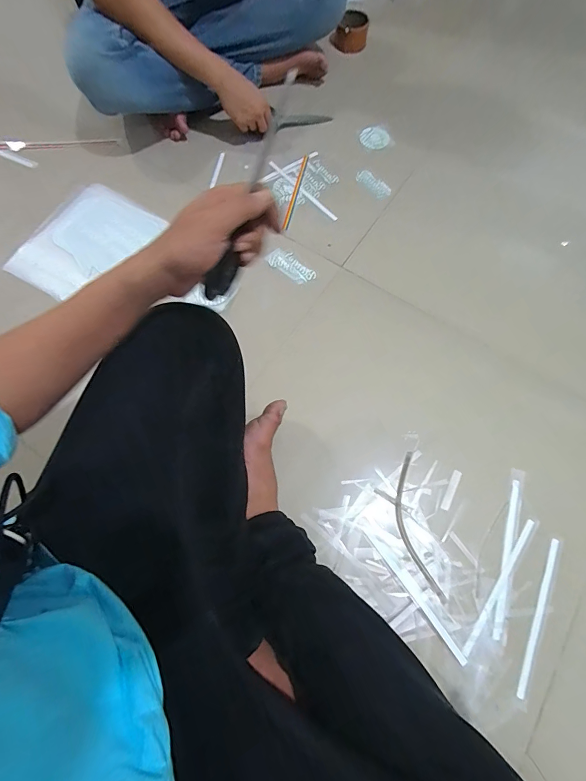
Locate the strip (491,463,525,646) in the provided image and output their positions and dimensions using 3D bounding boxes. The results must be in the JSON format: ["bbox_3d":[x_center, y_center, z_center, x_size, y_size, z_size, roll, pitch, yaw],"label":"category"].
[{"bbox_3d":[0.334,0.244,0.570,0.019,0.004,0.250,18,71,6],"label":"strip"}]

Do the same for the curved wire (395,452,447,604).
[{"bbox_3d":[0.189,0.212,0.581,0.048,0.004,0.221,-8,71,-3],"label":"curved wire"}]

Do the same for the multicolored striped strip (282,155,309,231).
[{"bbox_3d":[0.006,-0.438,0.811,0.017,0.010,0.222,13,71,5],"label":"multicolored striped strip"}]

